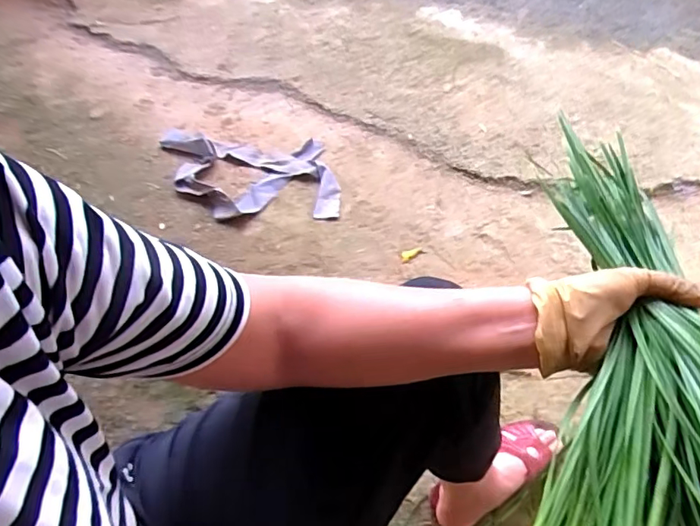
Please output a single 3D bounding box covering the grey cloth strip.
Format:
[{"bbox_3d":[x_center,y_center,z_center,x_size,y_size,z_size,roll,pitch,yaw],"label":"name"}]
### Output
[{"bbox_3d":[-0.214,-0.185,1.075,0.389,0.027,0.223,4,51,4],"label":"grey cloth strip"}]

